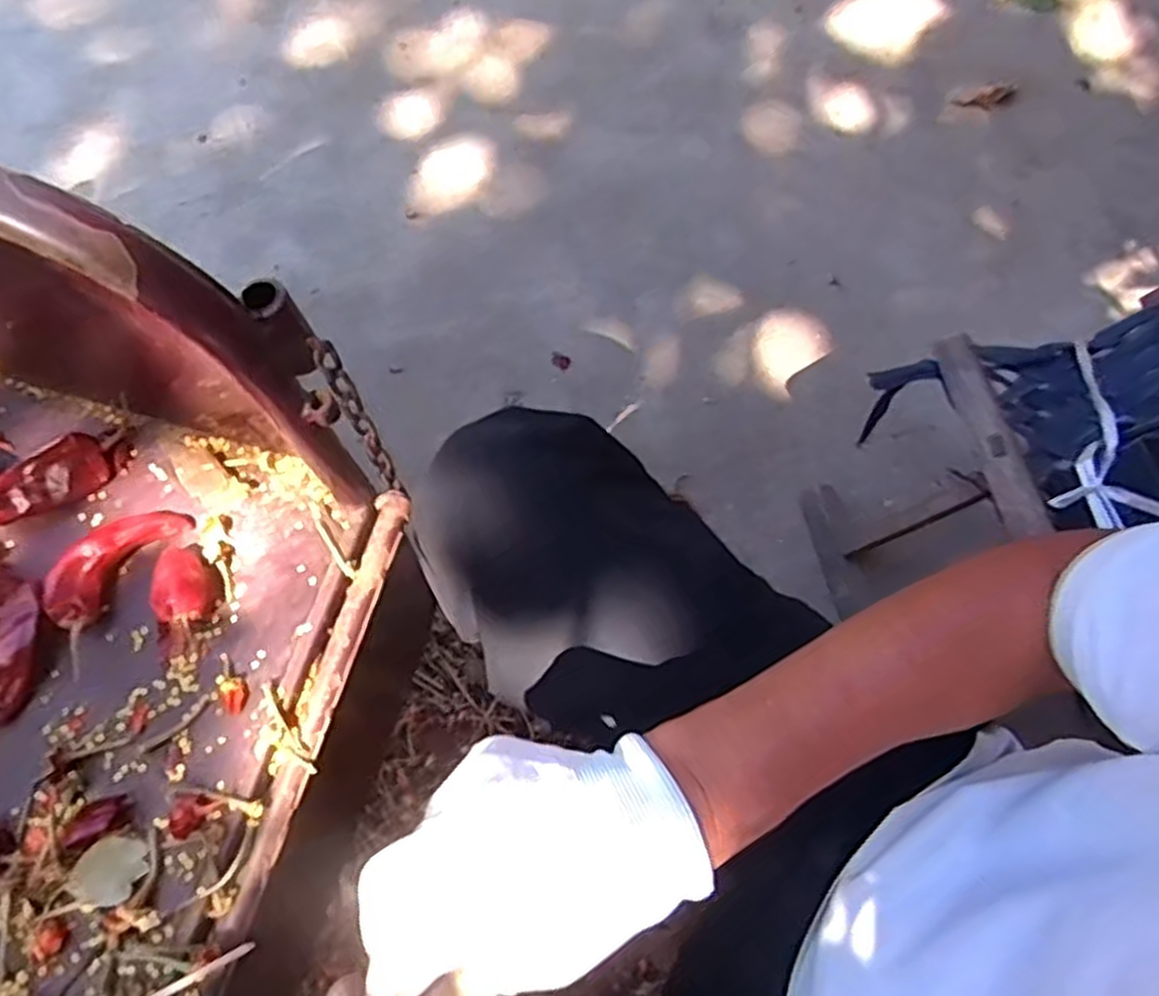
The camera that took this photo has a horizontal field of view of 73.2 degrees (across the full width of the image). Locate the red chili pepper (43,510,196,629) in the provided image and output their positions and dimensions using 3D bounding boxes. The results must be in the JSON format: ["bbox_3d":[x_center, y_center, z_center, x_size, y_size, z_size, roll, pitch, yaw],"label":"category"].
[{"bbox_3d":[-0.247,0.031,0.413,0.032,0.023,0.077,37,73,10],"label":"red chili pepper"}]

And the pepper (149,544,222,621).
[{"bbox_3d":[-0.207,0.043,0.409,0.029,0.020,0.041,-3,70,-4],"label":"pepper"}]

